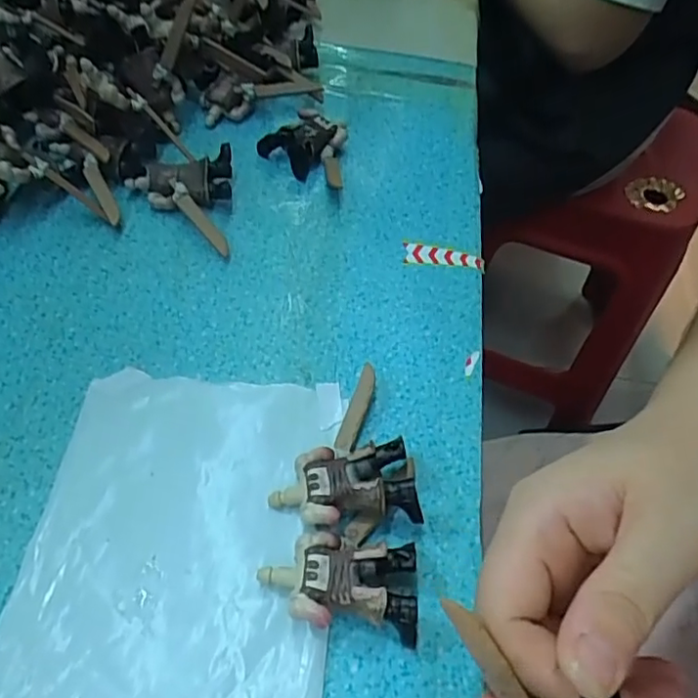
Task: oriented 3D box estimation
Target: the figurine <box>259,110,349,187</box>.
[{"bbox_3d":[-0.030,-0.131,0.387,0.054,0.023,0.053,3,54,-4],"label":"figurine"}]

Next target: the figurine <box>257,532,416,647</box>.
[{"bbox_3d":[-0.004,0.090,0.231,0.058,0.019,0.034,7,53,0],"label":"figurine"}]

